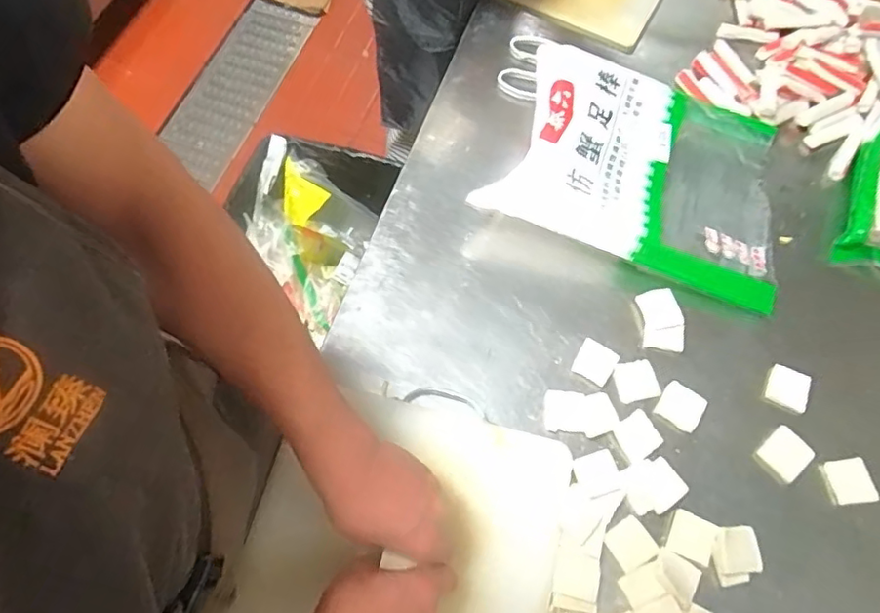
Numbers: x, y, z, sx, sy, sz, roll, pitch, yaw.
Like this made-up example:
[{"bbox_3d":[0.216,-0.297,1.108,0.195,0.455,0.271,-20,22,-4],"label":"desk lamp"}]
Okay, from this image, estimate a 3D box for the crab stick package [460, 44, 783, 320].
[{"bbox_3d":[0.256,-0.178,0.733,0.355,0.086,0.275,19,67,6],"label":"crab stick package"}]

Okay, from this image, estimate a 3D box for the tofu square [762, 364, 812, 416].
[{"bbox_3d":[0.393,0.093,0.668,0.046,0.007,0.049,23,68,8],"label":"tofu square"}]

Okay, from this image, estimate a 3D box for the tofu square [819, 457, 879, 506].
[{"bbox_3d":[0.433,0.184,0.623,0.046,0.013,0.044,-9,67,-6],"label":"tofu square"}]

